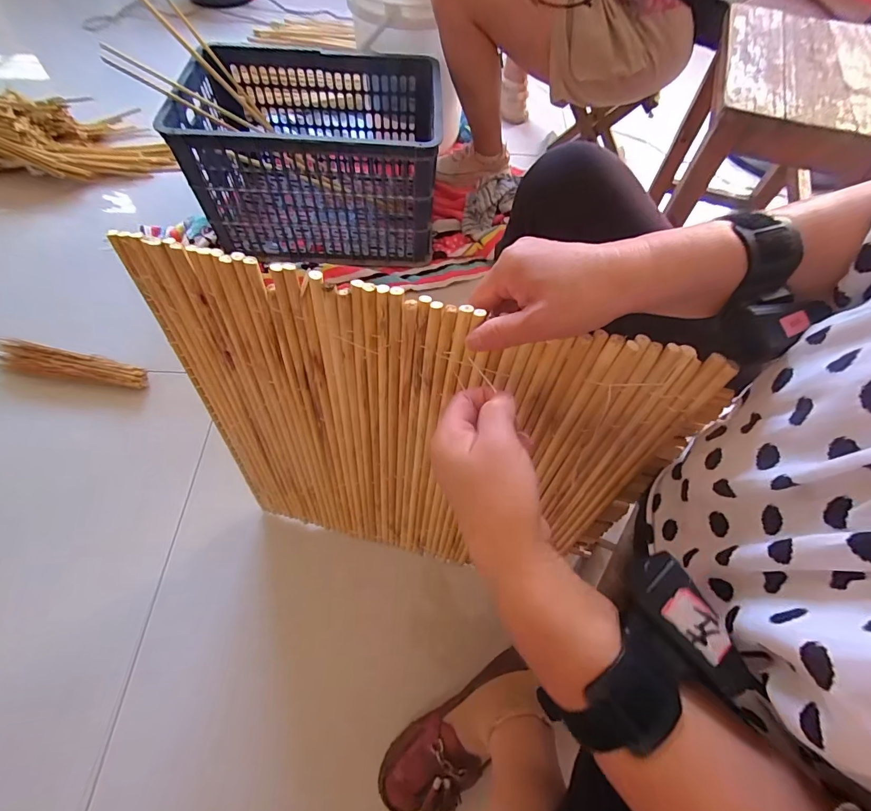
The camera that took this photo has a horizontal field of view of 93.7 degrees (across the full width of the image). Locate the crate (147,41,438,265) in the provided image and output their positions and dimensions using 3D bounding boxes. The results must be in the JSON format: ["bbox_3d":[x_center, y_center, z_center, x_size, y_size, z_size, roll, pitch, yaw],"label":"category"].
[{"bbox_3d":[-0.239,-0.541,0.894,0.478,0.276,0.362,0,61,-2],"label":"crate"}]

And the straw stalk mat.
[{"bbox_3d":[-0.031,0.069,0.462,0.471,0.470,0.015,12,51,5],"label":"straw stalk mat"}]

